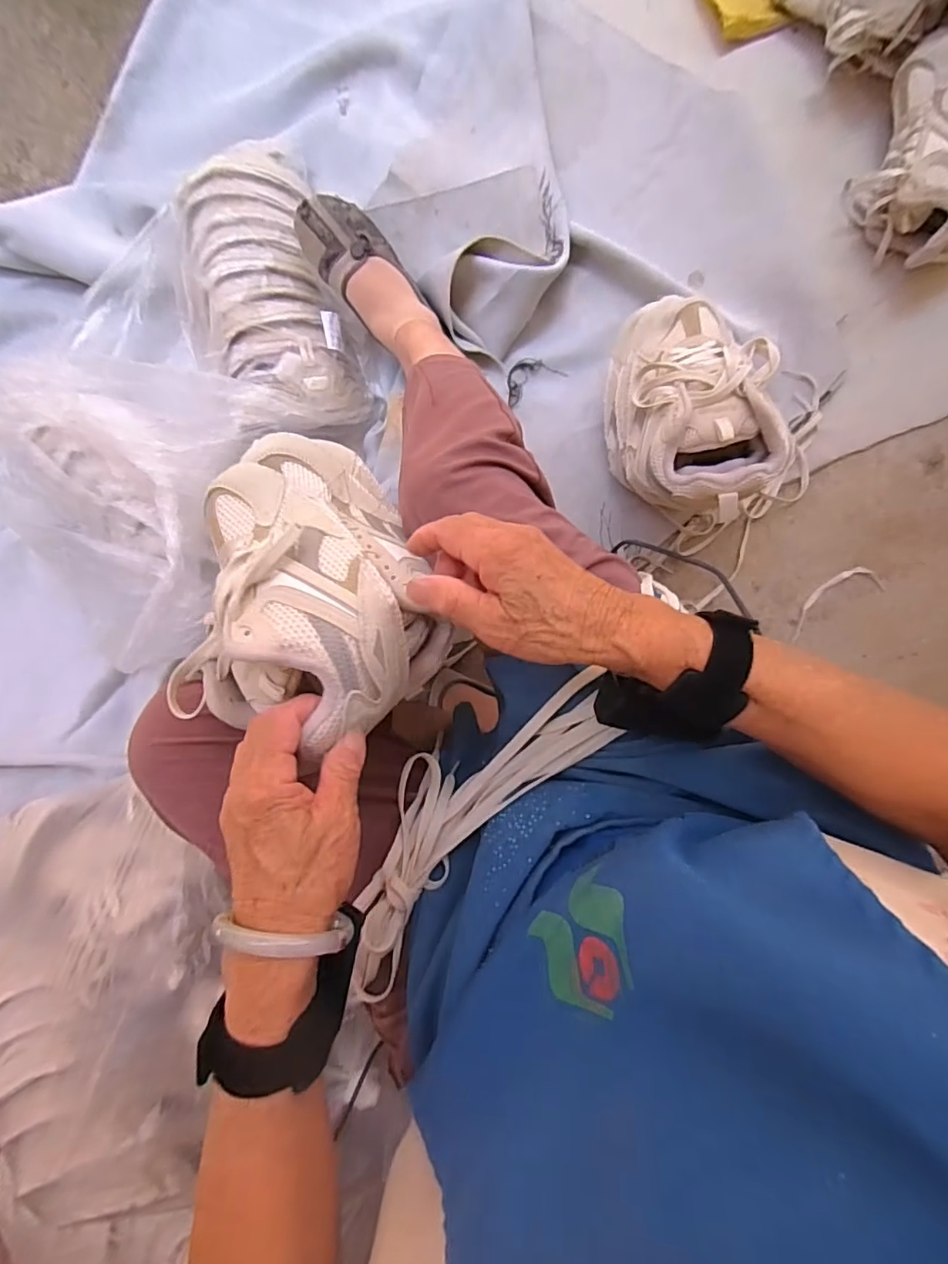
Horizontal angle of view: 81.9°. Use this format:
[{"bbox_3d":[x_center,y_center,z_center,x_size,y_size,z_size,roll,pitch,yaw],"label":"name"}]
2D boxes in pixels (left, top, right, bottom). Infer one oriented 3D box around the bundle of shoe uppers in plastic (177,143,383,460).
[{"bbox_3d":[-0.258,-0.412,0.682,0.177,0.141,0.375,-18,92,6],"label":"bundle of shoe uppers in plastic"}]

